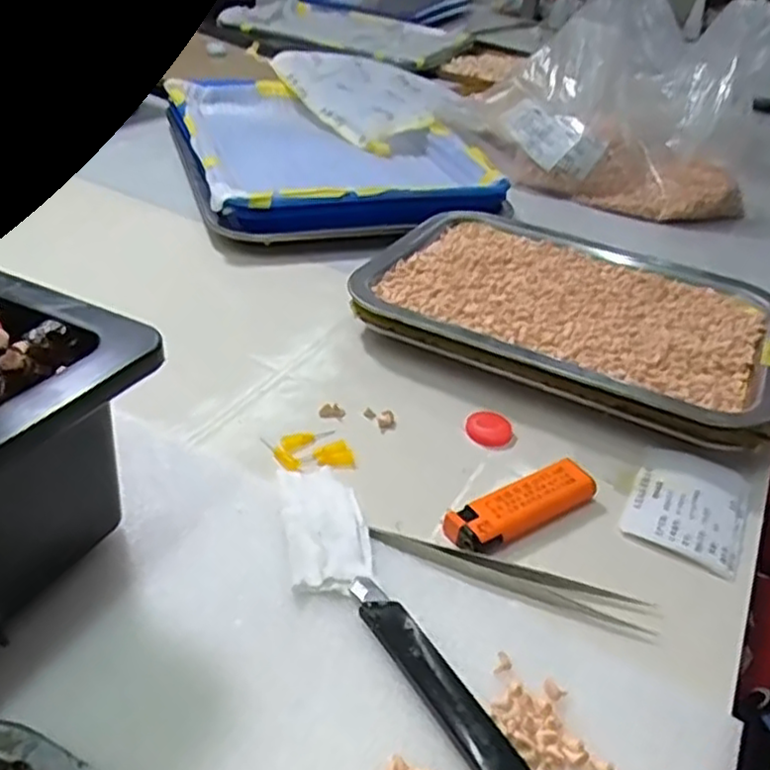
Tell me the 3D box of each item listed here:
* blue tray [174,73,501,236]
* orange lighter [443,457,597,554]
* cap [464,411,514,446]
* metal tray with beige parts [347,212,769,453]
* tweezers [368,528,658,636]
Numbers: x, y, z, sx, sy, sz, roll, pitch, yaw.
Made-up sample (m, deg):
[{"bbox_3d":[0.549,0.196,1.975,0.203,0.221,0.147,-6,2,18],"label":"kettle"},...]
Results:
[{"bbox_3d":[-0.061,-0.224,0.681,0.244,0.048,0.329,-8,39,-19],"label":"blue tray"},{"bbox_3d":[0.065,0.058,0.340,0.078,0.015,0.024,-19,43,-31],"label":"orange lighter"},{"bbox_3d":[0.058,0.024,0.394,0.023,0.006,0.023,4,36,-3],"label":"cap"},{"bbox_3d":[0.122,-0.050,0.484,0.272,0.036,0.196,20,38,18],"label":"metal tray with beige parts"},{"bbox_3d":[0.053,0.083,0.308,0.121,0.006,0.016,13,37,8],"label":"tweezers"}]

